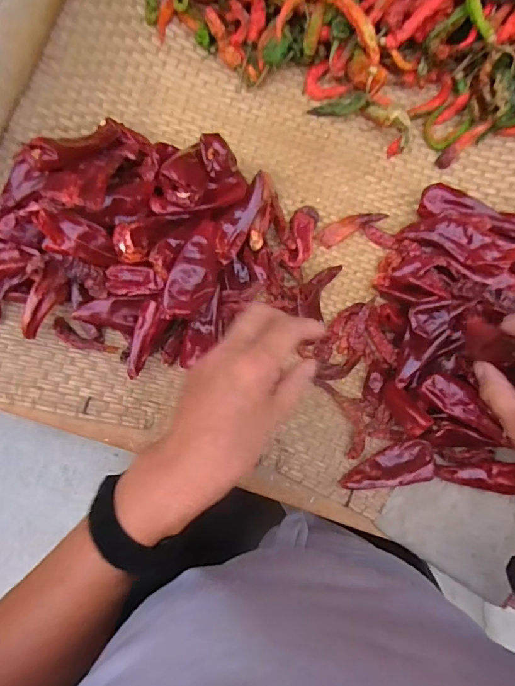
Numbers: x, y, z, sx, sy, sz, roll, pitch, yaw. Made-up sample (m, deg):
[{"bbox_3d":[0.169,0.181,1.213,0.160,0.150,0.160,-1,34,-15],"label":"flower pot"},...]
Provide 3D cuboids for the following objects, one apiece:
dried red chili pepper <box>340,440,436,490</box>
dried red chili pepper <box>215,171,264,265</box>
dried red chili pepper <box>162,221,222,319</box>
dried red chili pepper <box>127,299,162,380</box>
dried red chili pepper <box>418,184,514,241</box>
[{"bbox_3d":[0.111,0.107,0.380,0.077,0.023,0.031,-13,85,-4],"label":"dried red chili pepper"},{"bbox_3d":[-0.016,-0.115,0.404,0.023,0.012,0.087,28,84,0],"label":"dried red chili pepper"},{"bbox_3d":[-0.053,-0.057,0.378,0.035,0.028,0.084,29,83,0],"label":"dried red chili pepper"},{"bbox_3d":[-0.099,-0.003,0.379,0.019,0.015,0.066,21,84,-1],"label":"dried red chili pepper"},{"bbox_3d":[0.212,-0.122,0.419,0.113,0.020,0.033,24,82,16],"label":"dried red chili pepper"}]

